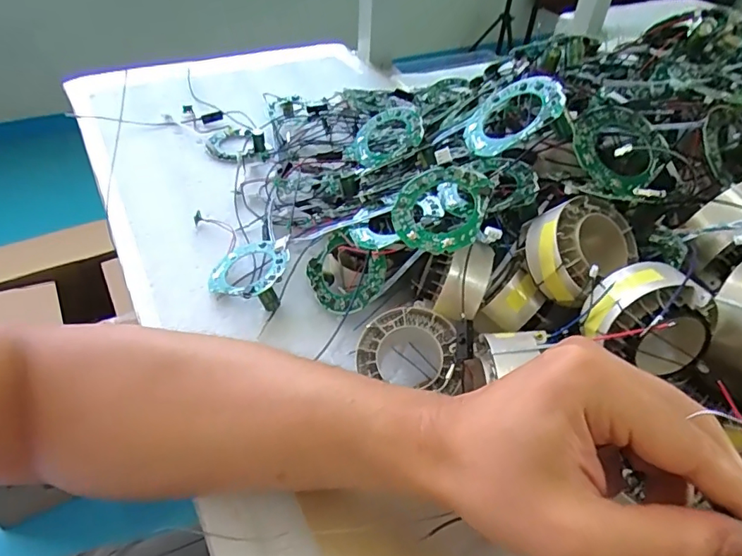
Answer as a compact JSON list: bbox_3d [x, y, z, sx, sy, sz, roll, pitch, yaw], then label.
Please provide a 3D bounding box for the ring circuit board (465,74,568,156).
[{"bbox_3d":[0.092,-0.104,0.331,0.064,0.009,0.051,-18,50,32],"label":"ring circuit board"}]

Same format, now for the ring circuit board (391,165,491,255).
[{"bbox_3d":[0.045,-0.045,0.329,0.063,0.007,0.061,-16,58,10],"label":"ring circuit board"}]

